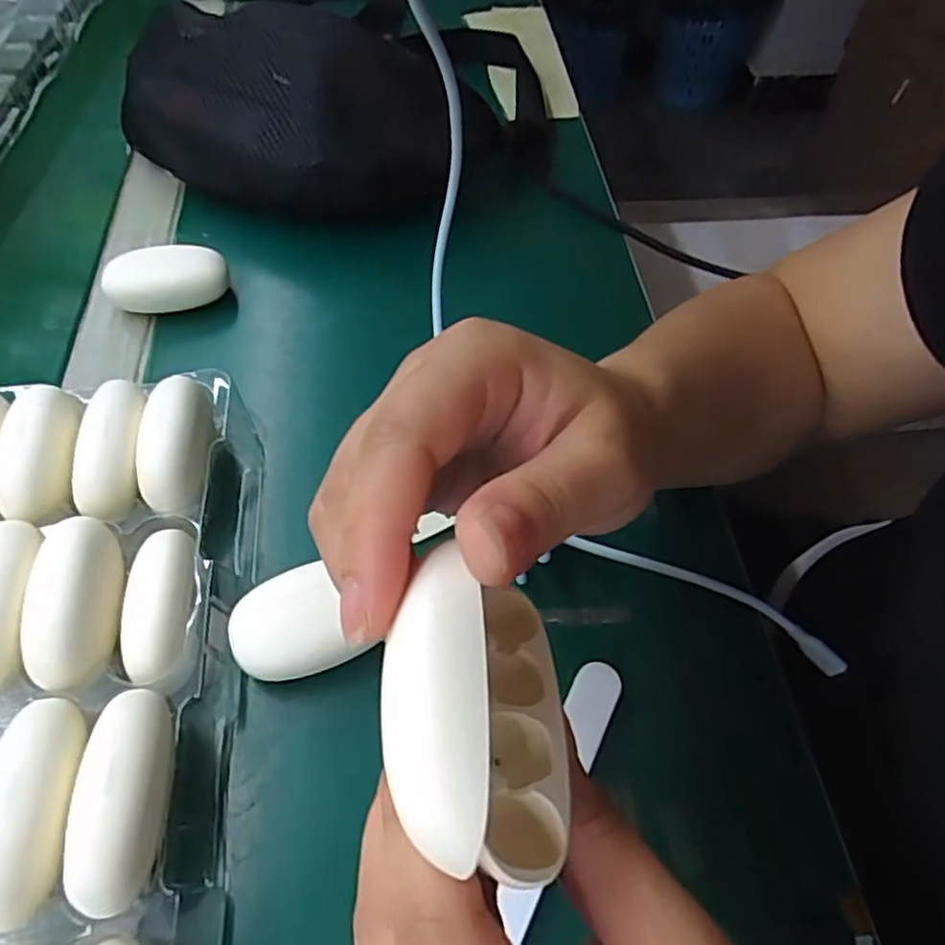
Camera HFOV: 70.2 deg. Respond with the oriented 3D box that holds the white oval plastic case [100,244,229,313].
[{"bbox_3d":[-0.180,-0.113,0.399,0.066,0.030,0.032,-10,56,-9],"label":"white oval plastic case"}]

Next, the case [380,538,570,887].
[{"bbox_3d":[0.001,0.048,0.137,0.036,0.034,0.059,2,55,0],"label":"case"}]

